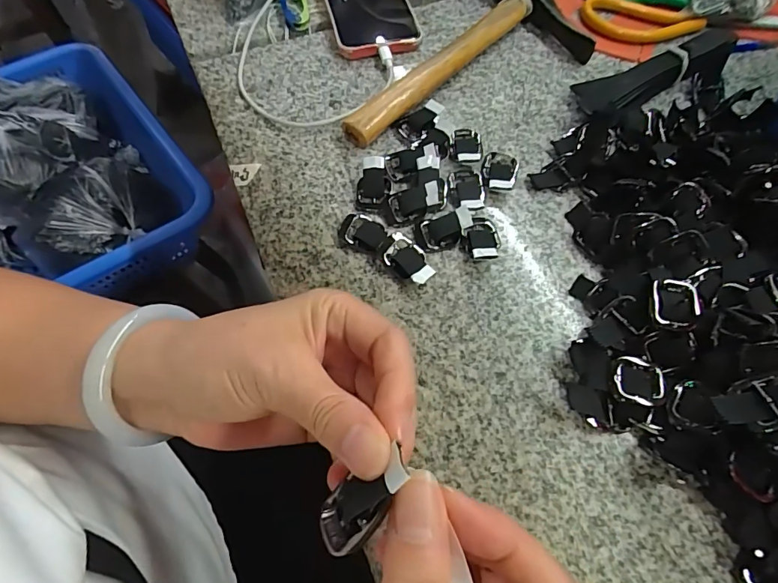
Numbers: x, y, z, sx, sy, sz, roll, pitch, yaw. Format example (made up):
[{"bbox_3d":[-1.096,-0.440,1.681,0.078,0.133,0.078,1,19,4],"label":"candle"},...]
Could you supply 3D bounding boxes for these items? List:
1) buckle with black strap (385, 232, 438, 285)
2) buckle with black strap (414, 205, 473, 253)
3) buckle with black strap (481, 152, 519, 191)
[{"bbox_3d":[0.014,-0.021,0.297,0.037,0.011,0.024,41,70,18],"label":"buckle with black strap"},{"bbox_3d":[0.037,-0.042,0.305,0.039,0.010,0.025,-11,64,-5],"label":"buckle with black strap"},{"bbox_3d":[0.081,-0.088,0.331,0.026,0.012,0.037,15,65,8],"label":"buckle with black strap"}]

